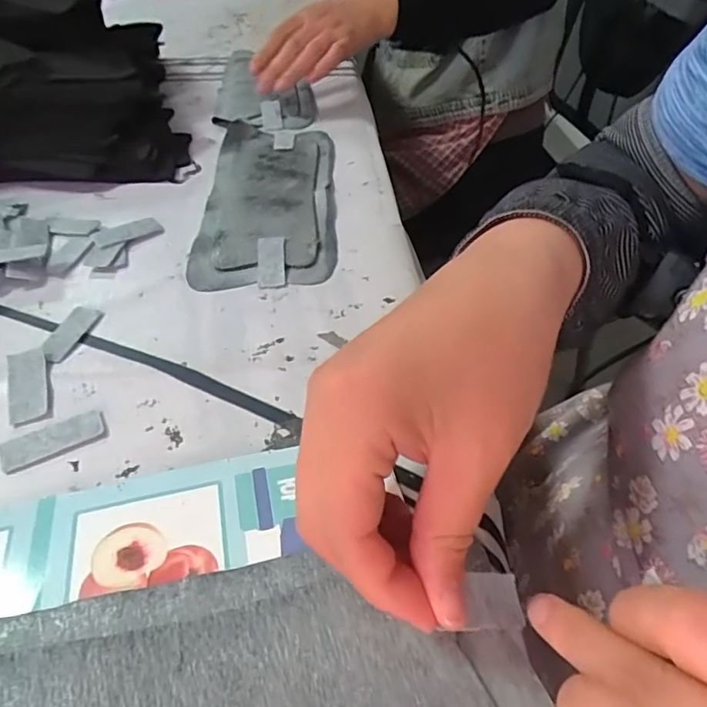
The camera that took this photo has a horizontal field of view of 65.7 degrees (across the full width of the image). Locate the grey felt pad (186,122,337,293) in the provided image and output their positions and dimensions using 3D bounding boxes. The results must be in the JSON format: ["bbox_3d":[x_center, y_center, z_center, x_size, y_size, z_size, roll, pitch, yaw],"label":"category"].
[{"bbox_3d":[-0.068,-0.129,0.437,0.100,0.011,0.240,-3,43,-2],"label":"grey felt pad"}]

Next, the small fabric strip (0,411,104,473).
[{"bbox_3d":[-0.148,0.041,0.268,0.046,0.004,0.019,-21,47,-20],"label":"small fabric strip"}]

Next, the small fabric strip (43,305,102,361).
[{"bbox_3d":[-0.168,-0.012,0.324,0.018,0.004,0.045,18,45,4],"label":"small fabric strip"}]

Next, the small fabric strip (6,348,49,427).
[{"bbox_3d":[-0.174,0.016,0.292,0.018,0.007,0.047,-17,45,-16],"label":"small fabric strip"}]

